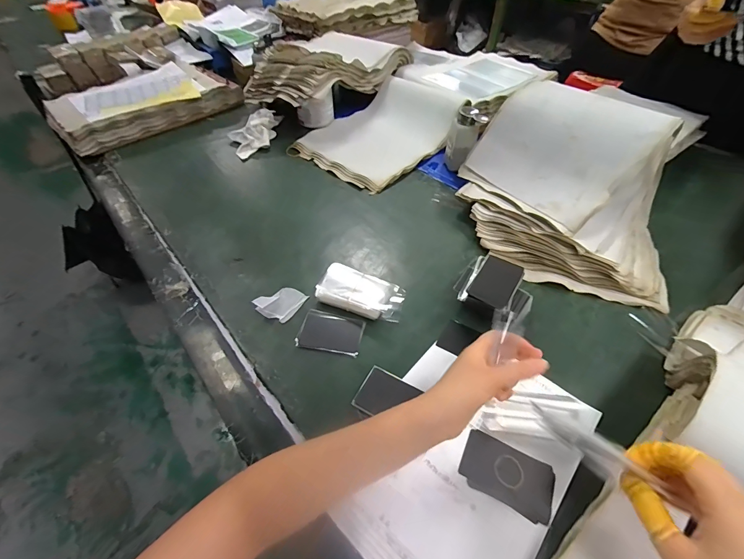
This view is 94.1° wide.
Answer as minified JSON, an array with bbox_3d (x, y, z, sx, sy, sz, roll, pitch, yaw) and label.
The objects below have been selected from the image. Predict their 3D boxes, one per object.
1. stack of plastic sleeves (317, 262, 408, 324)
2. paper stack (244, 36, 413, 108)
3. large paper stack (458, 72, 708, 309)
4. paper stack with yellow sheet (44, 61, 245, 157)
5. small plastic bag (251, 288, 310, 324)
[{"bbox_3d":[-0.016,0.020,0.531,0.127,0.027,0.066,16,50,13],"label":"stack of plastic sleeves"},{"bbox_3d":[-0.135,-0.617,0.983,0.306,0.103,0.439,31,56,25],"label":"paper stack"},{"bbox_3d":[0.332,-0.154,0.590,0.344,0.170,0.302,13,50,11],"label":"large paper stack"},{"bbox_3d":[-0.647,-0.506,1.008,0.471,0.081,0.294,-36,58,-27],"label":"paper stack with yellow sheet"},{"bbox_3d":[-0.138,0.032,0.529,0.050,0.023,0.066,29,55,23],"label":"small plastic bag"}]

